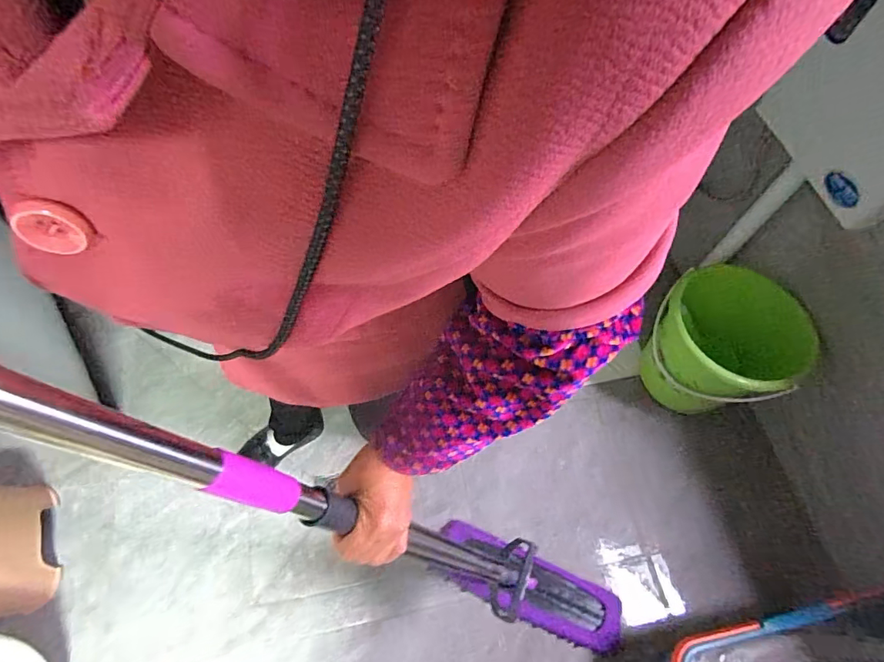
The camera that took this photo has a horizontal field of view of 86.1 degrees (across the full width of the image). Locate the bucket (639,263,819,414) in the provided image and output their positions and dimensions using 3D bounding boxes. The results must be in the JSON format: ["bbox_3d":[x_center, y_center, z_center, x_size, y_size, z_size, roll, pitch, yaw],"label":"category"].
[{"bbox_3d":[0.682,0.068,1.193,0.236,0.301,0.298,-17,59,-14],"label":"bucket"}]

